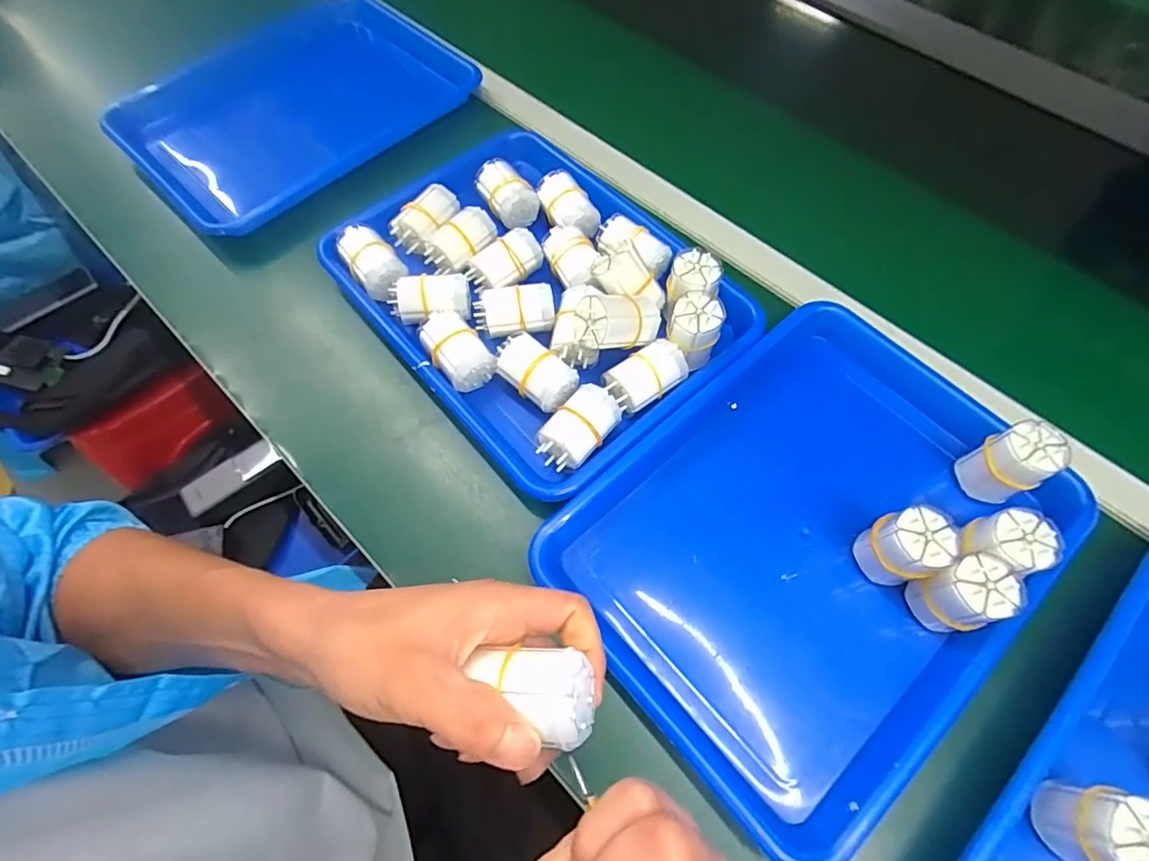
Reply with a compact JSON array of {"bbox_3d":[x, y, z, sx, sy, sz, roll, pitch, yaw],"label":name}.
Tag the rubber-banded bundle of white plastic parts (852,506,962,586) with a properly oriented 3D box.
[{"bbox_3d":[0.211,0.075,0.359,0.033,0.058,0.040,-22,65,-11],"label":"rubber-banded bundle of white plastic parts"}]

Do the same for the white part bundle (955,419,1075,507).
[{"bbox_3d":[0.300,0.023,0.385,0.042,0.054,0.041,-14,64,-8],"label":"white part bundle"}]

